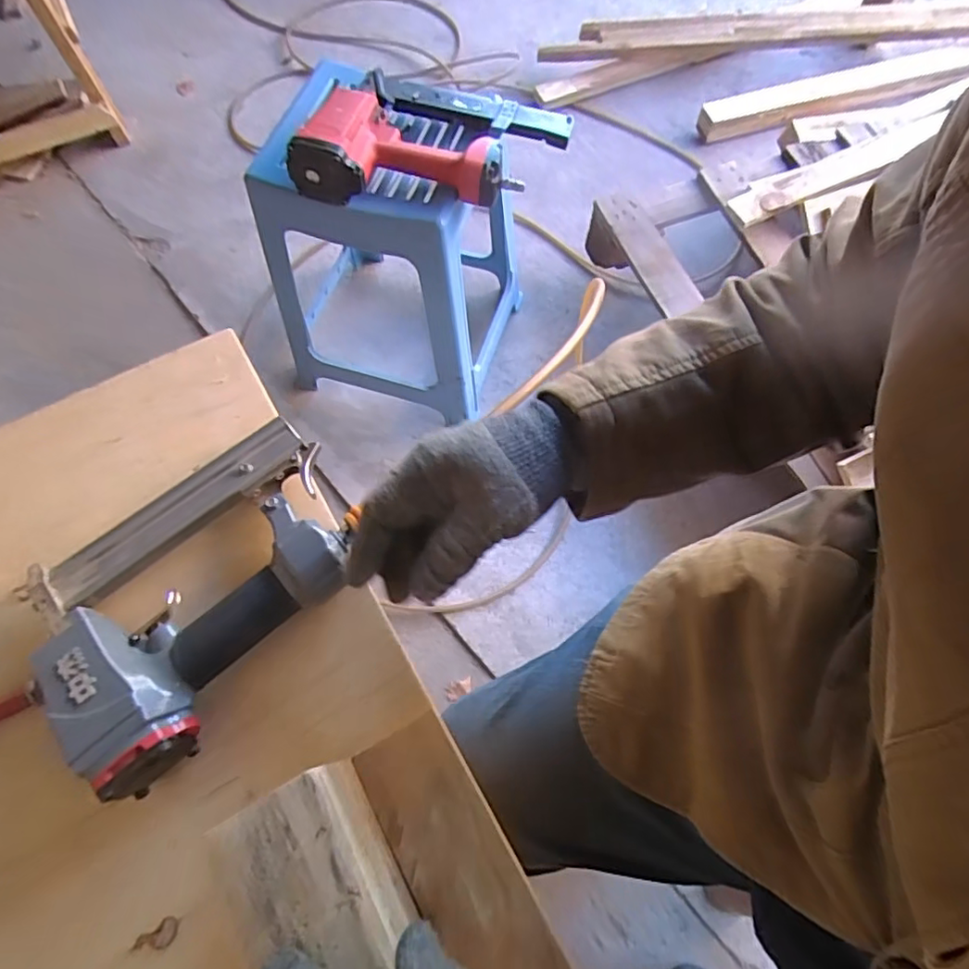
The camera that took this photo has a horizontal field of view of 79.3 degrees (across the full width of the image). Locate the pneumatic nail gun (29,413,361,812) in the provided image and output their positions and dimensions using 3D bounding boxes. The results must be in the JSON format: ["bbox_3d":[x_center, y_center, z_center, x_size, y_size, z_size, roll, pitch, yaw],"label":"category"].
[{"bbox_3d":[-0.198,0.059,0.404,0.168,0.048,0.224,41,69,14],"label":"pneumatic nail gun"}]

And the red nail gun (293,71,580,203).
[{"bbox_3d":[-0.062,-0.448,0.760,0.345,0.077,0.171,3,68,2],"label":"red nail gun"}]

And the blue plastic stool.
[{"bbox_3d":[-0.141,-0.395,0.988,0.352,0.476,0.362,16,69,7],"label":"blue plastic stool"}]

